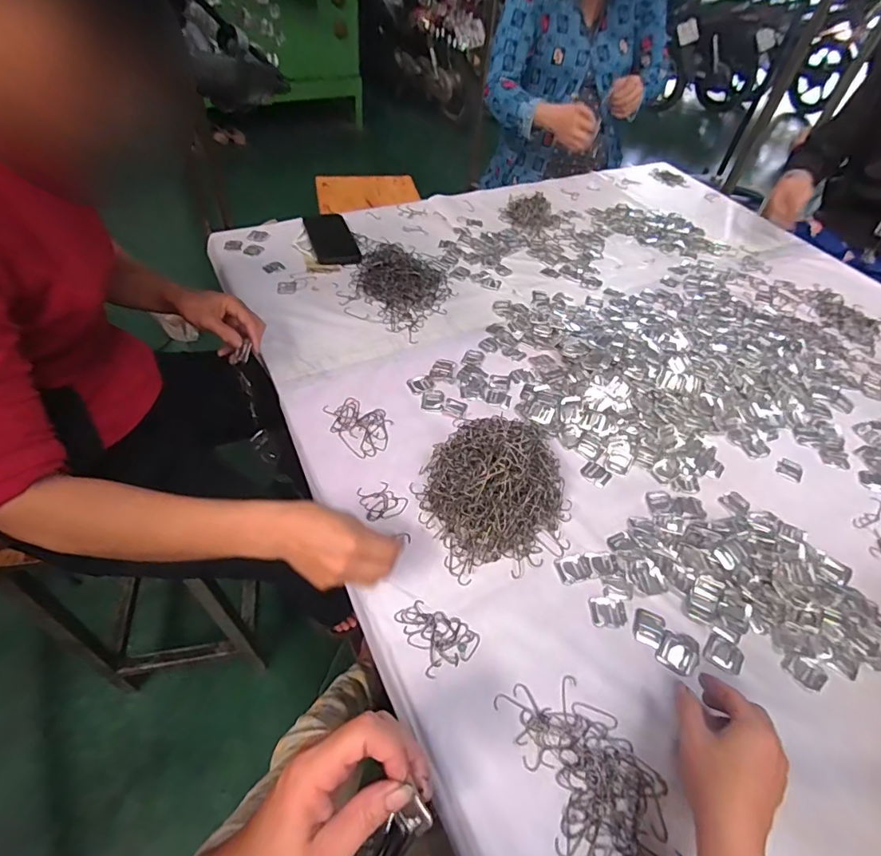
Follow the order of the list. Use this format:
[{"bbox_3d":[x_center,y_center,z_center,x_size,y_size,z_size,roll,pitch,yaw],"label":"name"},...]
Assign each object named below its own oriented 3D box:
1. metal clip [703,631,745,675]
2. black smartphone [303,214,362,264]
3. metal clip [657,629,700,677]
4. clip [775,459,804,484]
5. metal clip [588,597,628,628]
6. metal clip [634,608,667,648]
[{"bbox_3d":[0.291,0.232,0.501,0.035,0.008,0.031,31,54,20],"label":"metal clip"},{"bbox_3d":[-0.212,-0.368,0.954,0.082,0.012,0.174,-14,53,-16],"label":"black smartphone"},{"bbox_3d":[0.243,0.227,0.497,0.036,0.005,0.043,31,54,19],"label":"metal clip"},{"bbox_3d":[0.483,0.057,0.676,0.033,0.004,0.036,30,54,19],"label":"clip"},{"bbox_3d":[0.178,0.194,0.519,0.039,0.004,0.031,2,50,-3],"label":"metal clip"},{"bbox_3d":[0.220,0.211,0.513,0.031,0.004,0.036,21,52,12],"label":"metal clip"}]

